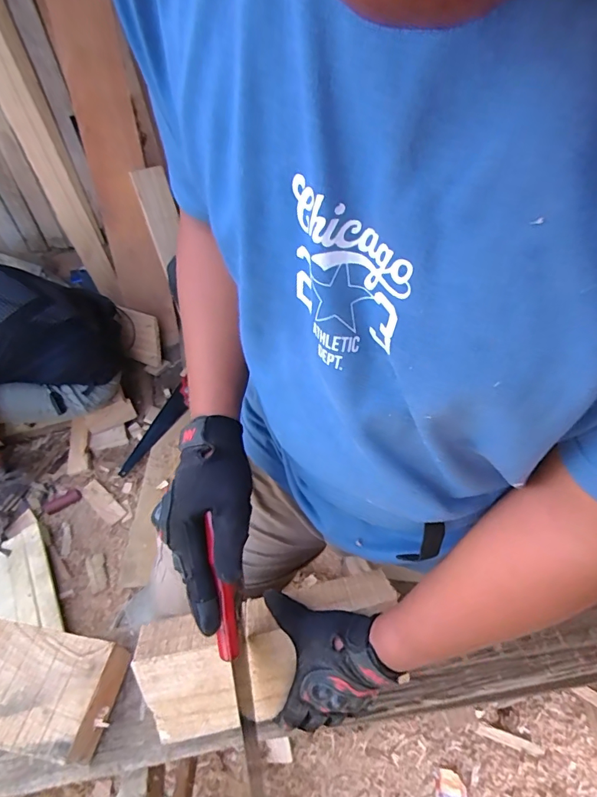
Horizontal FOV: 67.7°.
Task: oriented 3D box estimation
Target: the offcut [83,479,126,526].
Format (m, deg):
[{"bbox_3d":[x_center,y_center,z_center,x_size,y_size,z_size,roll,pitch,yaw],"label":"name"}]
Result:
[{"bbox_3d":[-0.627,0.329,1.432,0.193,0.010,0.053,36,62,27],"label":"offcut"}]

